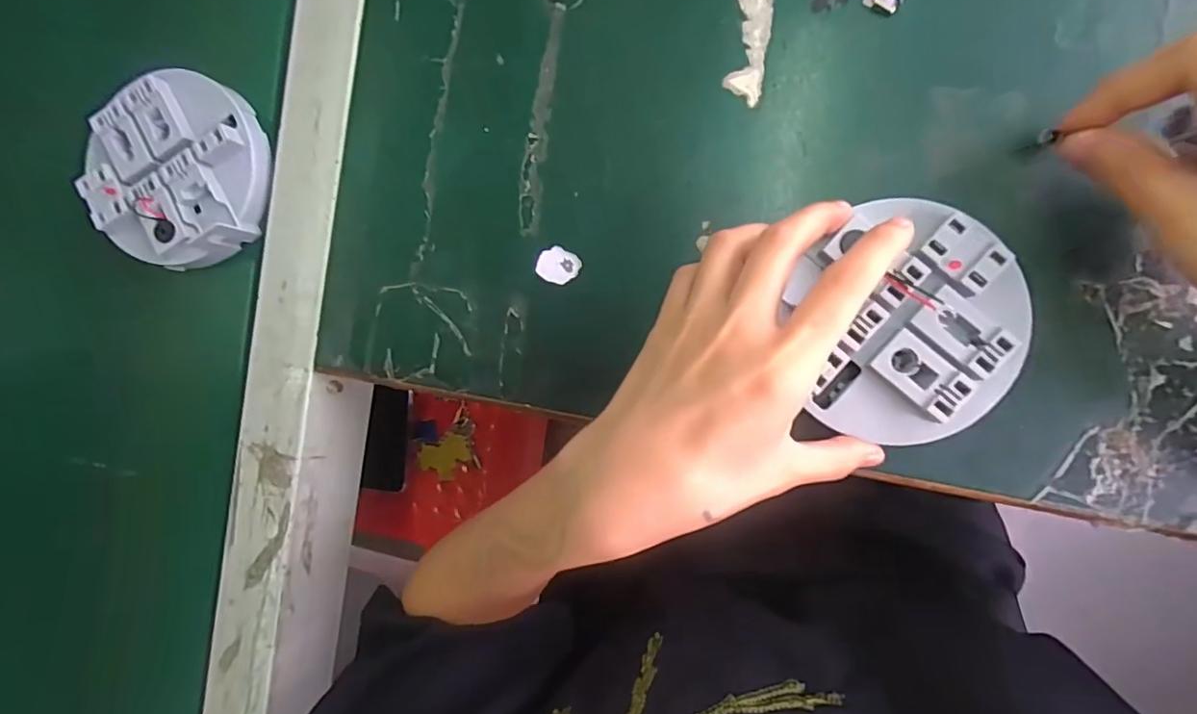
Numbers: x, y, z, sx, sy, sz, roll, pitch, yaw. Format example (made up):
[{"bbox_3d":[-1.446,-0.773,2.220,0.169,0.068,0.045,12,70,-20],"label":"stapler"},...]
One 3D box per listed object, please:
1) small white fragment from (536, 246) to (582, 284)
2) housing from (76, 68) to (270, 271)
[{"bbox_3d":[-0.020,-0.045,0.268,0.021,0.004,0.017,22,87,3],"label":"small white fragment"},{"bbox_3d":[-0.230,-0.102,0.294,0.097,0.020,0.099,0,86,1],"label":"housing"}]

